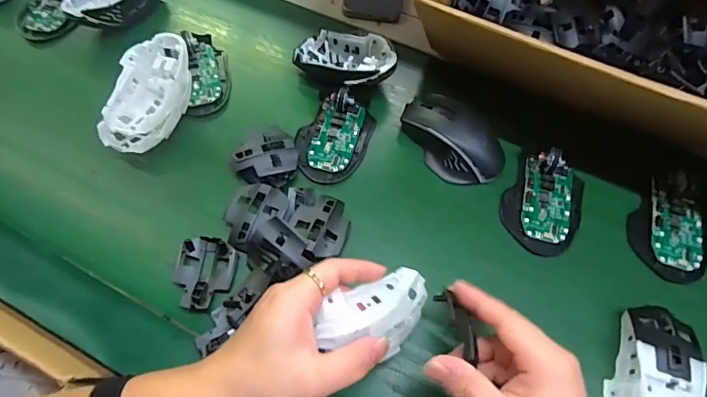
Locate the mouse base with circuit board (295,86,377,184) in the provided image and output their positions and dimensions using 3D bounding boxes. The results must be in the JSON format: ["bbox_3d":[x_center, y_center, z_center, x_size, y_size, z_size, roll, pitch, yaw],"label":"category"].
[{"bbox_3d":[-0.021,-0.065,0.465,0.070,0.025,0.103,20,64,11],"label":"mouse base with circuit board"}]

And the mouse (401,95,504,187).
[{"bbox_3d":[0.103,-0.066,0.463,0.069,0.043,0.119,-34,67,-16],"label":"mouse"}]

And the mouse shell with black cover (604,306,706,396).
[{"bbox_3d":[0.244,0.143,0.352,0.058,0.032,0.112,22,65,11],"label":"mouse shell with black cover"}]

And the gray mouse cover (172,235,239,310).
[{"bbox_3d":[-0.136,0.068,0.401,0.057,0.013,0.065,8,63,5],"label":"gray mouse cover"}]

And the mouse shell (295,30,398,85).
[{"bbox_3d":[-0.010,-0.157,0.503,0.114,0.041,0.071,10,63,5],"label":"mouse shell"}]

